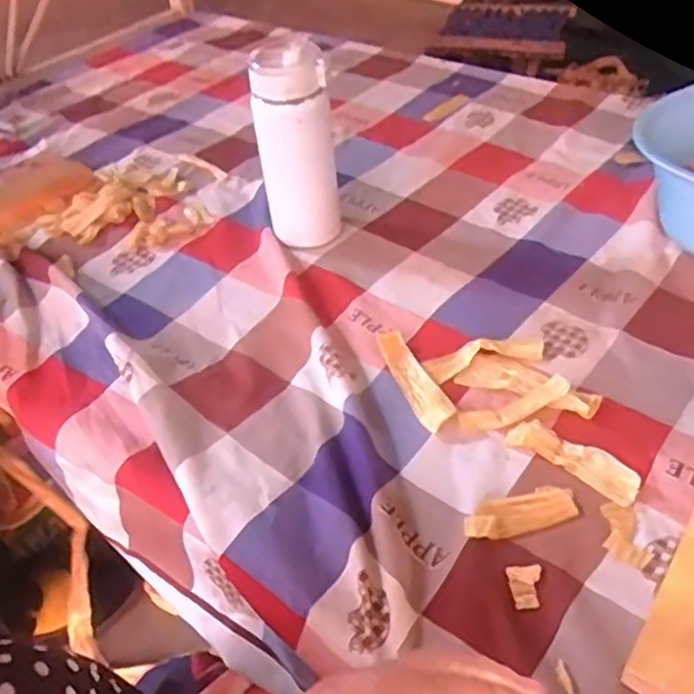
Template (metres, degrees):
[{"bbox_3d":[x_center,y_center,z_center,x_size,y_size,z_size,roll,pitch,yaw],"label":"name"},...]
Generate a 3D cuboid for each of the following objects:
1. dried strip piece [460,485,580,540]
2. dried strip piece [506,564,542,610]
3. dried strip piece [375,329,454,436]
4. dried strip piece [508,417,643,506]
[{"bbox_3d":[0.116,0.110,0.464,0.077,0.004,0.028,-15,45,-10],"label":"dried strip piece"},{"bbox_3d":[0.112,0.148,0.431,0.021,0.004,0.027,-4,44,2],"label":"dried strip piece"},{"bbox_3d":[0.056,0.025,0.568,0.026,0.017,0.107,-16,45,-10],"label":"dried strip piece"},{"bbox_3d":[0.160,0.077,0.493,0.095,0.008,0.032,28,53,30],"label":"dried strip piece"}]

